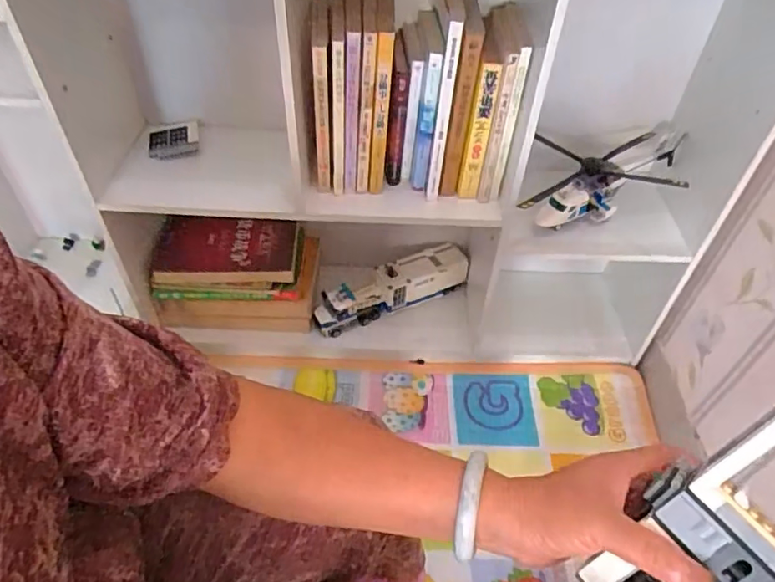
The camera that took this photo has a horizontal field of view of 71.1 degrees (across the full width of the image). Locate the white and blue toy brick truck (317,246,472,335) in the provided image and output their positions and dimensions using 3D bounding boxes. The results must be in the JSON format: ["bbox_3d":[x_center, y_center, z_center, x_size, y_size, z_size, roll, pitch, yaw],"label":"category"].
[{"bbox_3d":[0.008,-0.003,1.067,0.315,0.079,0.071,-19,51,-17],"label":"white and blue toy brick truck"}]

